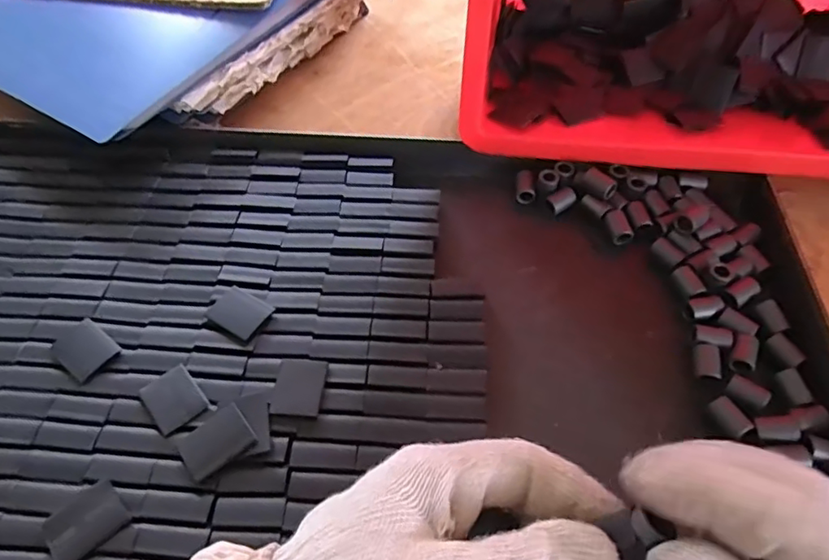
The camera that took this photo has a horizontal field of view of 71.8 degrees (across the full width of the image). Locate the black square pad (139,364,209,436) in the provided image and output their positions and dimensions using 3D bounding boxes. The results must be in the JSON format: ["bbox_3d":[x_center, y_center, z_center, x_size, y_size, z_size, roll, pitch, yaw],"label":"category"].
[{"bbox_3d":[-0.126,0.062,0.300,0.026,0.004,0.031,-35,61,-22],"label":"black square pad"}]

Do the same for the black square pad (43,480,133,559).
[{"bbox_3d":[-0.152,0.112,0.264,0.034,0.006,0.024,-36,62,-23],"label":"black square pad"}]

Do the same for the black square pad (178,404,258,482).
[{"bbox_3d":[-0.099,0.081,0.285,0.033,0.004,0.026,-33,60,-21],"label":"black square pad"}]

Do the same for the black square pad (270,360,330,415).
[{"bbox_3d":[-0.061,0.056,0.305,0.026,0.004,0.031,4,54,3],"label":"black square pad"}]

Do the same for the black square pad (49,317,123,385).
[{"bbox_3d":[-0.182,0.039,0.317,0.033,0.005,0.026,32,60,21],"label":"black square pad"}]

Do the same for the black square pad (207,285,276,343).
[{"bbox_3d":[-0.101,0.018,0.331,0.032,0.004,0.026,27,59,19],"label":"black square pad"}]

